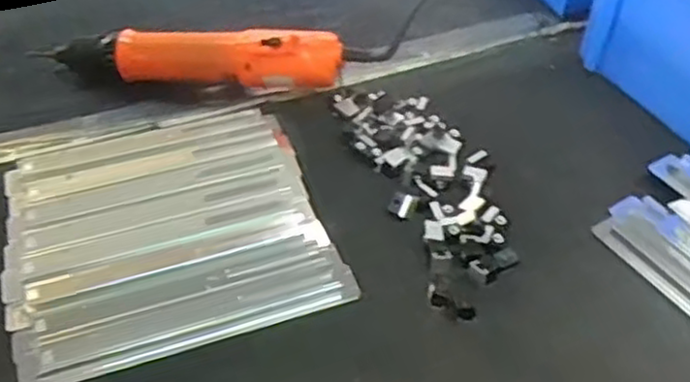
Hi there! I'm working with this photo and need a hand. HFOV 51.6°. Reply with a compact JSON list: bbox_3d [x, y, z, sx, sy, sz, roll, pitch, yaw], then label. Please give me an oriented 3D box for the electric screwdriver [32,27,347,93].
[{"bbox_3d":[-0.130,-0.113,0.600,0.255,0.052,0.036,7,47,5],"label":"electric screwdriver"}]

